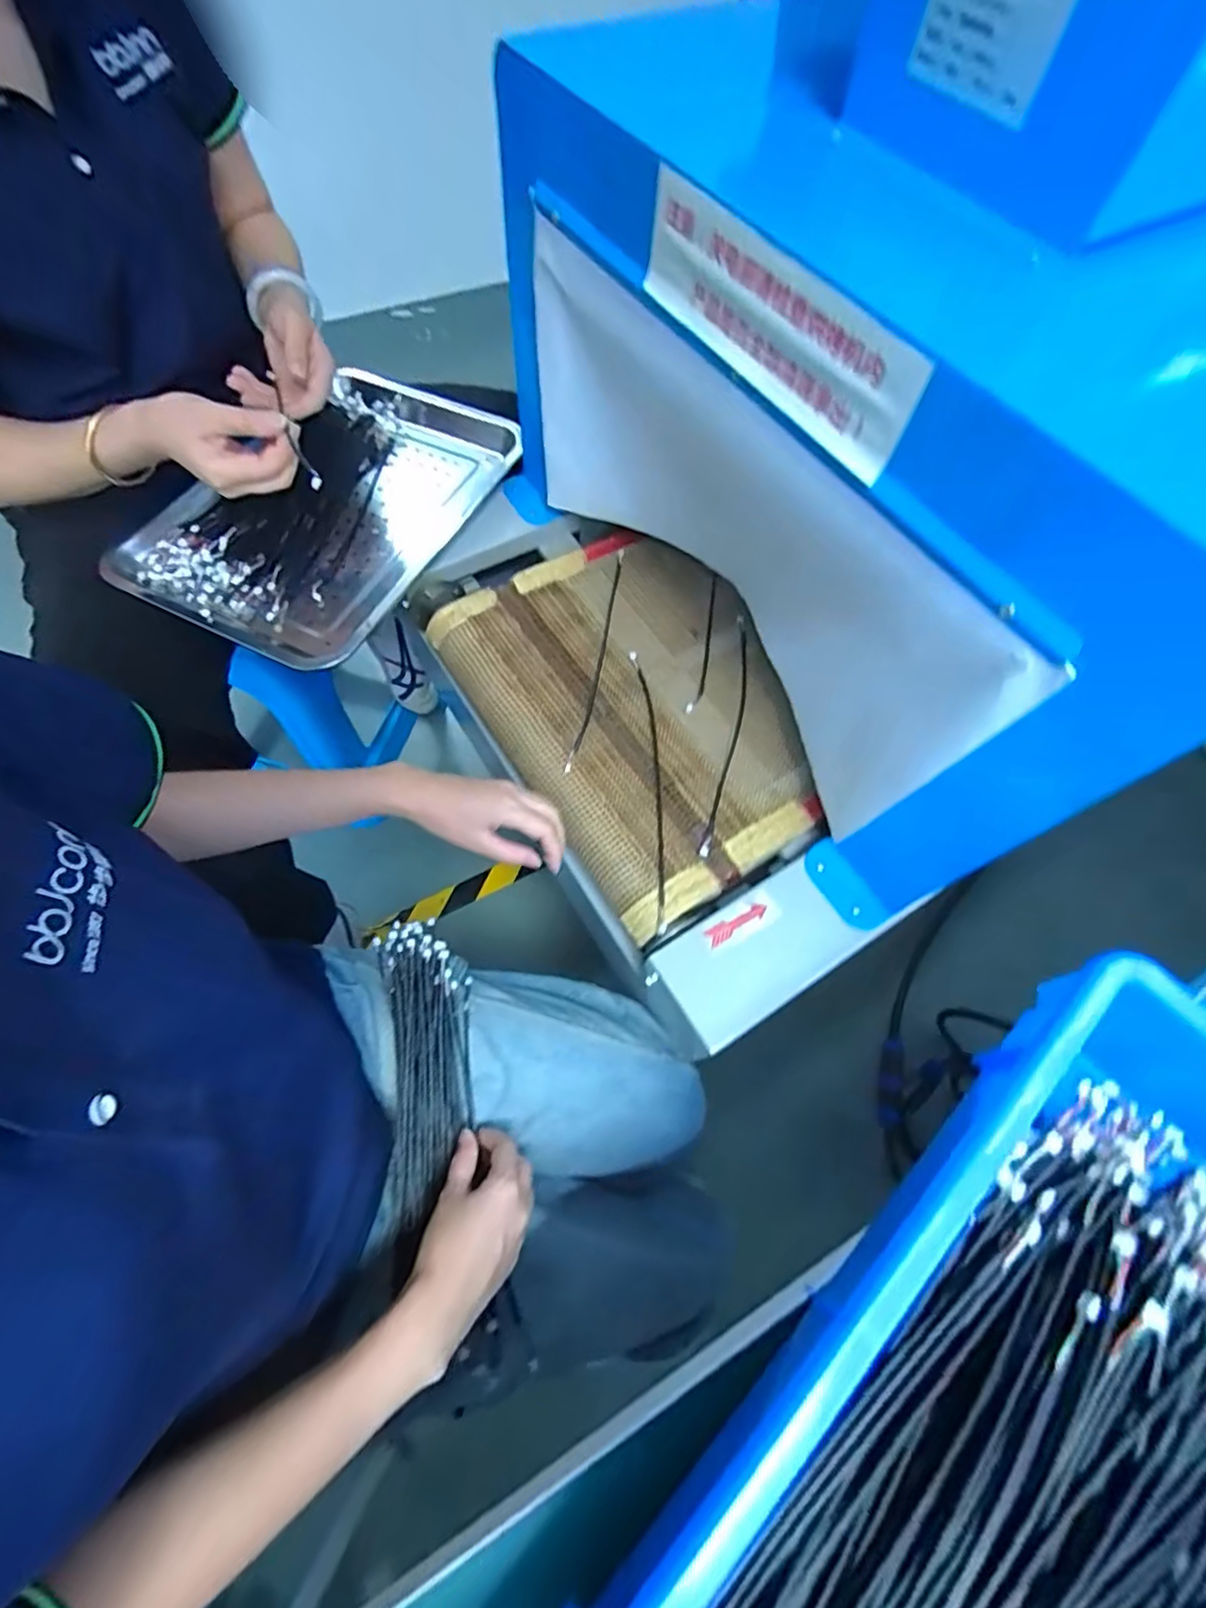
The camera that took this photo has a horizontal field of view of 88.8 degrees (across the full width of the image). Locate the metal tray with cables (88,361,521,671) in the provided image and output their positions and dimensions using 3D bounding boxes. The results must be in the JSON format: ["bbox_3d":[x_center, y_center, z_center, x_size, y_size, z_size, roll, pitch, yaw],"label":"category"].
[{"bbox_3d":[-0.285,-0.323,0.666,0.277,0.039,0.400,28,67,10],"label":"metal tray with cables"}]

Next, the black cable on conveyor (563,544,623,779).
[{"bbox_3d":[-0.003,-0.150,0.615,0.012,0.004,0.277,11,65,2],"label":"black cable on conveyor"}]

